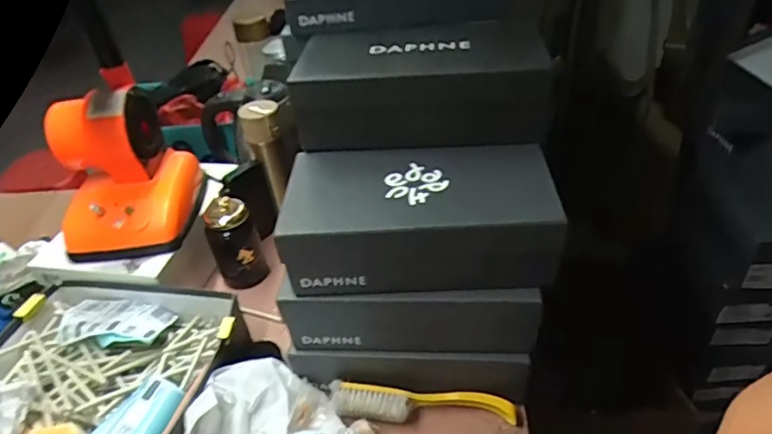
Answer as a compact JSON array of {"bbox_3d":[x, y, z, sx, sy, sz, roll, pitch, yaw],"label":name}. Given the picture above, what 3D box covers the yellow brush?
[{"bbox_3d":[0.047,0.234,0.670,0.236,0.042,0.043,0,39,7],"label":"yellow brush"}]

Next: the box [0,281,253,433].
[{"bbox_3d":[-0.370,0.199,0.700,0.314,0.095,0.265,4,40,12],"label":"box"}]

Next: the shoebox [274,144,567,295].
[{"bbox_3d":[0.035,-0.001,0.616,0.293,0.096,0.152,-2,39,5],"label":"shoebox"}]

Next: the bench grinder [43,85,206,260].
[{"bbox_3d":[-0.396,-0.076,0.807,0.170,0.188,0.193,-5,39,1],"label":"bench grinder"}]

